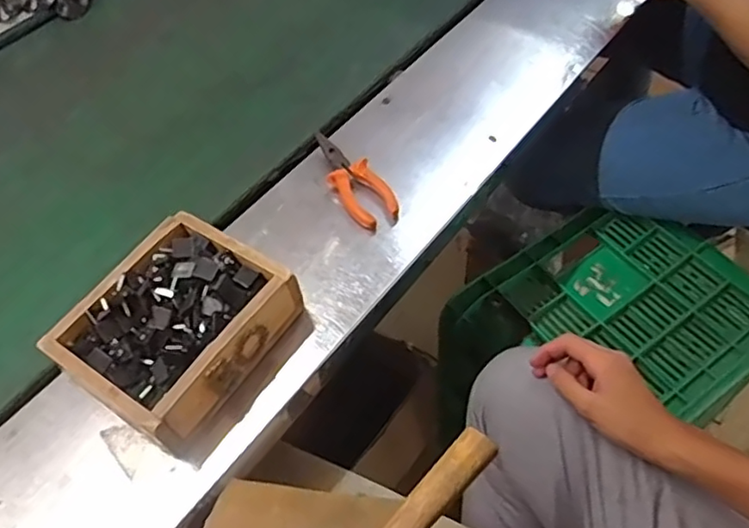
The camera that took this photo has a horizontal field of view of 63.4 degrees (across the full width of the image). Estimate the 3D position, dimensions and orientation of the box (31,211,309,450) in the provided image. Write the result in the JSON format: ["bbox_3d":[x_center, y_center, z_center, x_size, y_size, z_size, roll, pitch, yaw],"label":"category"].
[{"bbox_3d":[-0.179,0.058,0.559,0.151,0.064,0.179,26,60,23],"label":"box"}]

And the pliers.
[{"bbox_3d":[-0.023,-0.099,0.681,0.055,0.027,0.137,-24,55,-12],"label":"pliers"}]

